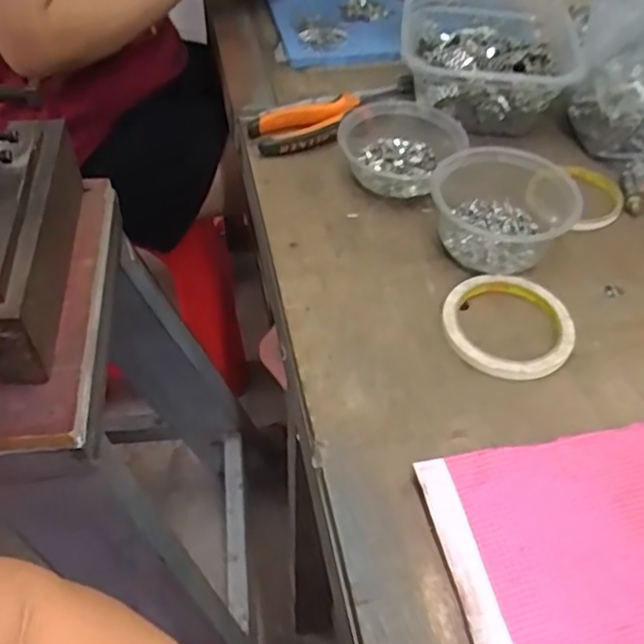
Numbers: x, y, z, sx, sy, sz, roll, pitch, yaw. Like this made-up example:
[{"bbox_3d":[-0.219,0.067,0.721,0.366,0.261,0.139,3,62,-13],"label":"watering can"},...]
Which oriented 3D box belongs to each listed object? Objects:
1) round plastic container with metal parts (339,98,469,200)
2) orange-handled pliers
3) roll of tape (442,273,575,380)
[{"bbox_3d":[0.075,-0.165,0.636,0.116,0.040,0.115,1,49,-2],"label":"round plastic container with metal parts"},{"bbox_3d":[0.023,-0.211,0.682,0.192,0.033,0.068,-22,54,-20],"label":"orange-handled pliers"},{"bbox_3d":[0.143,0.000,0.518,0.097,0.009,0.098,1,49,-2],"label":"roll of tape"}]

